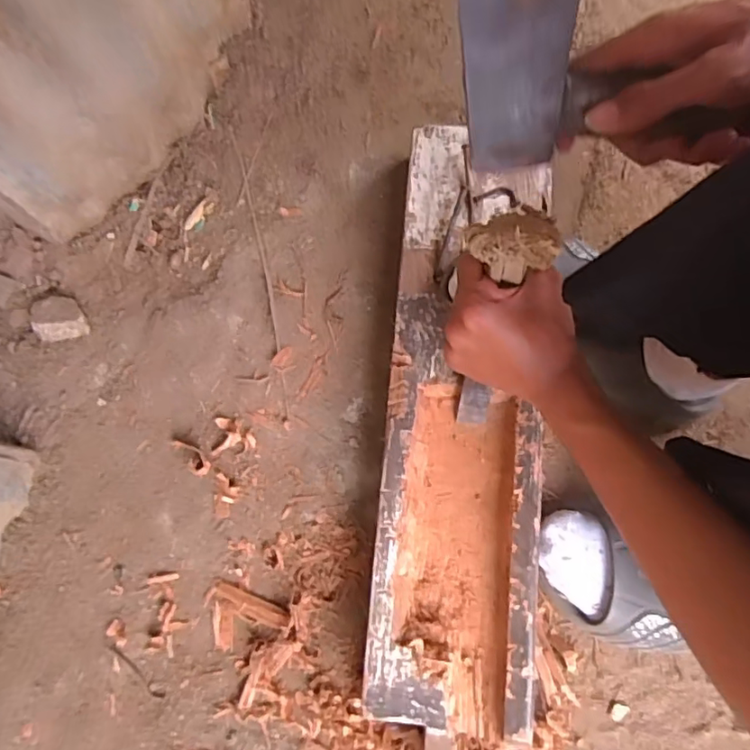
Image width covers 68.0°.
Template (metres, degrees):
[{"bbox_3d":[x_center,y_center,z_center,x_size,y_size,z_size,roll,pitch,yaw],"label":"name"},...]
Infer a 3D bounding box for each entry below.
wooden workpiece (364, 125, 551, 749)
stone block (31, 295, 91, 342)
[{"bbox_3d":[0.084,0.028,0.523,0.141,0.062,0.543,5,77,3],"label":"wooden workpiece"},{"bbox_3d":[-0.337,-0.064,0.591,0.051,0.025,0.055,-19,77,-3],"label":"stone block"}]

